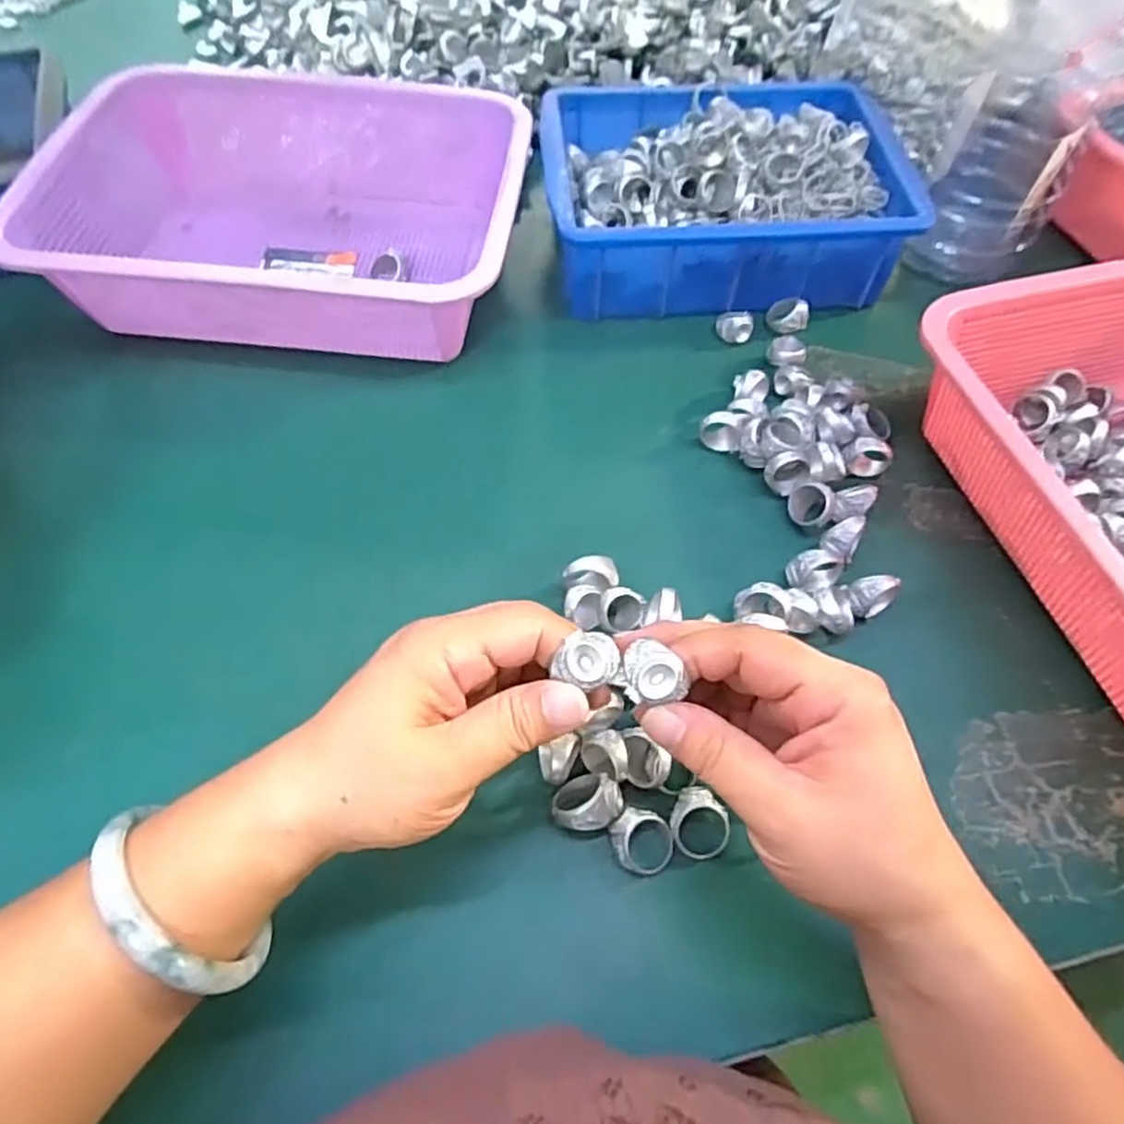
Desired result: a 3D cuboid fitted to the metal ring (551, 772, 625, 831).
[{"bbox_3d":[0.011,0.108,0.321,0.029,0.021,0.027,1,59,-2],"label":"metal ring"}]

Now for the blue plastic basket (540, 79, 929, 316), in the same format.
[{"bbox_3d":[0.109,-0.264,0.516,0.238,0.081,0.173,-4,59,-4],"label":"blue plastic basket"}]

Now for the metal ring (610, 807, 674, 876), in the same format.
[{"bbox_3d":[0.036,0.122,0.316,0.027,0.015,0.027,1,59,-2],"label":"metal ring"}]

